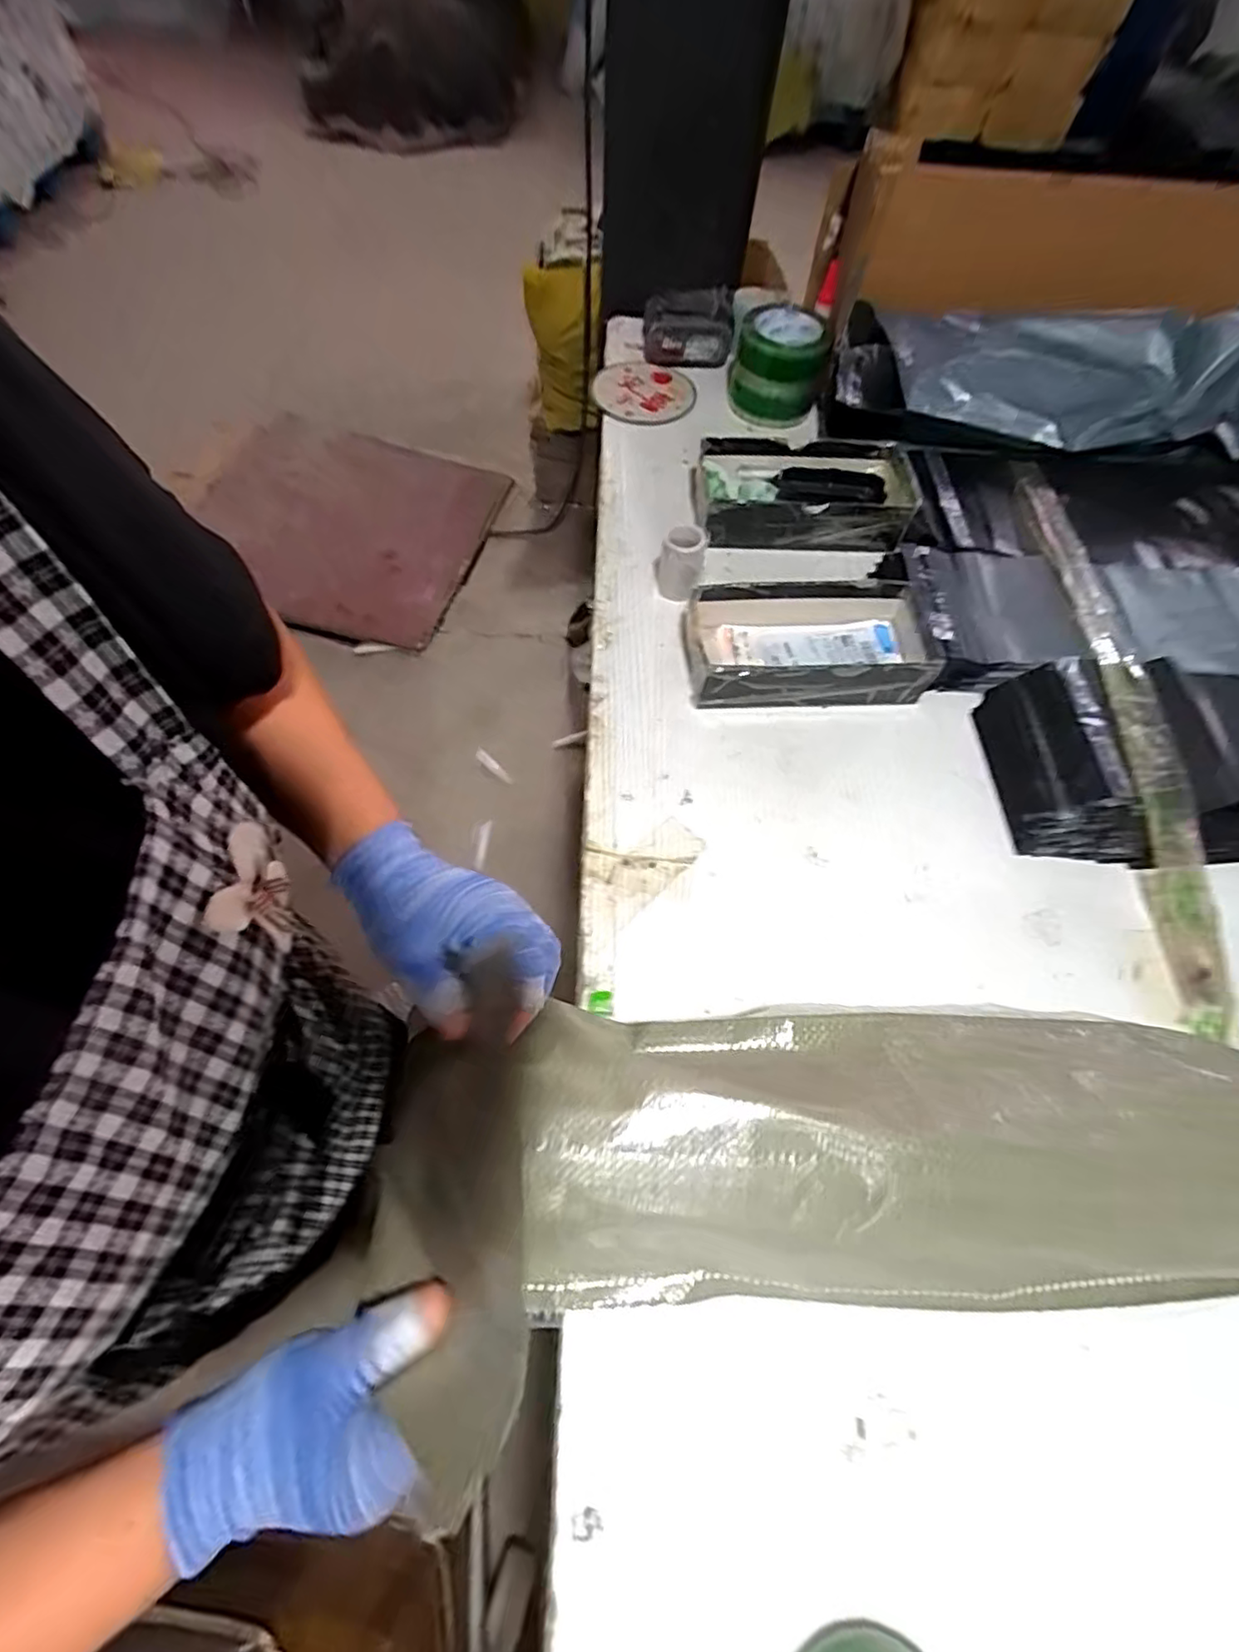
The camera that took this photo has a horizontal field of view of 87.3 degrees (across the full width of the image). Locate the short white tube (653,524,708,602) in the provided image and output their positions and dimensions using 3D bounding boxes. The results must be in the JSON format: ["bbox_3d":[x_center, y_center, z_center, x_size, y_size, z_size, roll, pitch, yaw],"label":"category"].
[{"bbox_3d":[0.060,-0.259,0.647,0.050,0.064,0.047,8,61,1],"label":"short white tube"}]

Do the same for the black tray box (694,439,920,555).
[{"bbox_3d":[0.199,-0.362,0.708,0.228,0.049,0.122,4,61,-1],"label":"black tray box"}]

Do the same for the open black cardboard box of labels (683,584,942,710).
[{"bbox_3d":[0.183,-0.170,0.610,0.236,0.055,0.114,-2,61,-4],"label":"open black cardboard box of labels"}]

